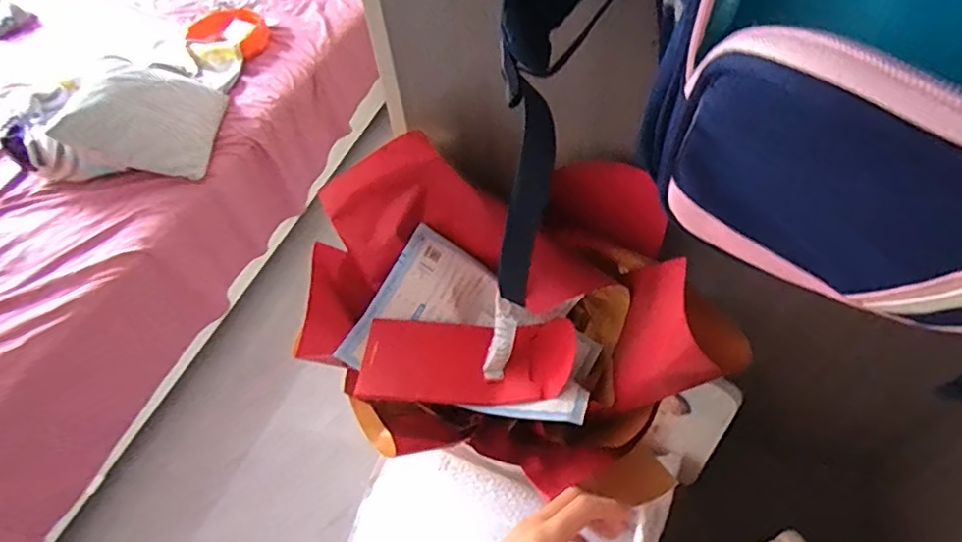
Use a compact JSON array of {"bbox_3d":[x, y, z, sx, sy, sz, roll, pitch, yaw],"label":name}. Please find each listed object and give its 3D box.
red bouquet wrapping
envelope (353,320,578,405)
[{"bbox_3d":[0.006,0.049,0.550,0.405,0.242,0.228,26,58,24],"label":"red bouquet wrapping"},{"bbox_3d":[-0.014,0.089,0.584,0.211,0.031,0.095,-1,52,5],"label":"envelope"}]

